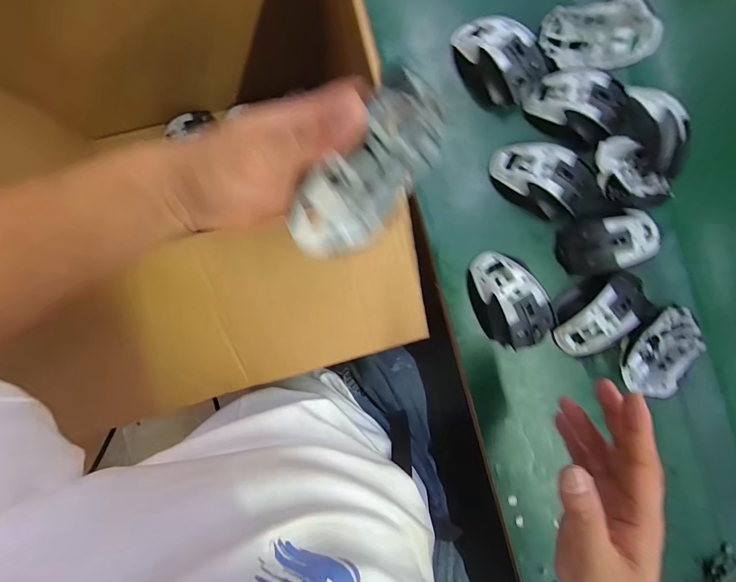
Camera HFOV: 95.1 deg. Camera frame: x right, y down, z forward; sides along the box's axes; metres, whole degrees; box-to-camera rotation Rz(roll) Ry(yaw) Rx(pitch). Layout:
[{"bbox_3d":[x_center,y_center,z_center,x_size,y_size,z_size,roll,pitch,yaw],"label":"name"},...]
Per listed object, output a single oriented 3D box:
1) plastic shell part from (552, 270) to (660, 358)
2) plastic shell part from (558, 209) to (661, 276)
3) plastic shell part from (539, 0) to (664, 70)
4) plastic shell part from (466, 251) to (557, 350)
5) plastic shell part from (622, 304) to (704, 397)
[{"bbox_3d":[0.273,0.026,0.391,0.113,0.040,0.067,-40,92,-5],"label":"plastic shell part"},{"bbox_3d":[0.291,-0.055,0.393,0.115,0.035,0.073,-11,90,-5],"label":"plastic shell part"},{"bbox_3d":[0.260,-0.285,0.381,0.115,0.036,0.069,0,89,21],"label":"plastic shell part"},{"bbox_3d":[0.164,0.010,0.386,0.076,0.034,0.121,-32,92,-5],"label":"plastic shell part"},{"bbox_3d":[0.327,0.067,0.382,0.069,0.030,0.107,38,86,-3],"label":"plastic shell part"}]

